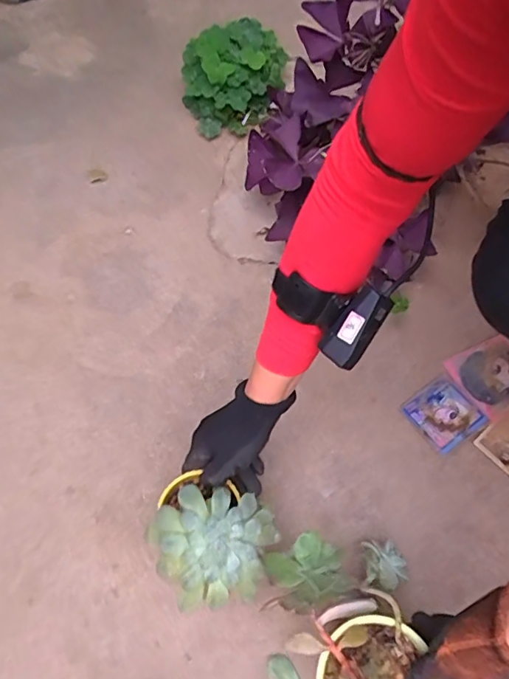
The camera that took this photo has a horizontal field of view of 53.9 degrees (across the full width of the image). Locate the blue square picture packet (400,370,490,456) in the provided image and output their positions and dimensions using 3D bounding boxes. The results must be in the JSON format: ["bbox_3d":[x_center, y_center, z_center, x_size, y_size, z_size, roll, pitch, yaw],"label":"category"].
[{"bbox_3d":[0.246,0.095,0.651,0.082,0.007,0.082,-33,63,-9],"label":"blue square picture packet"}]

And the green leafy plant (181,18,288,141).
[{"bbox_3d":[-0.039,-0.451,0.862,0.163,0.113,0.188,11,65,7],"label":"green leafy plant"}]

